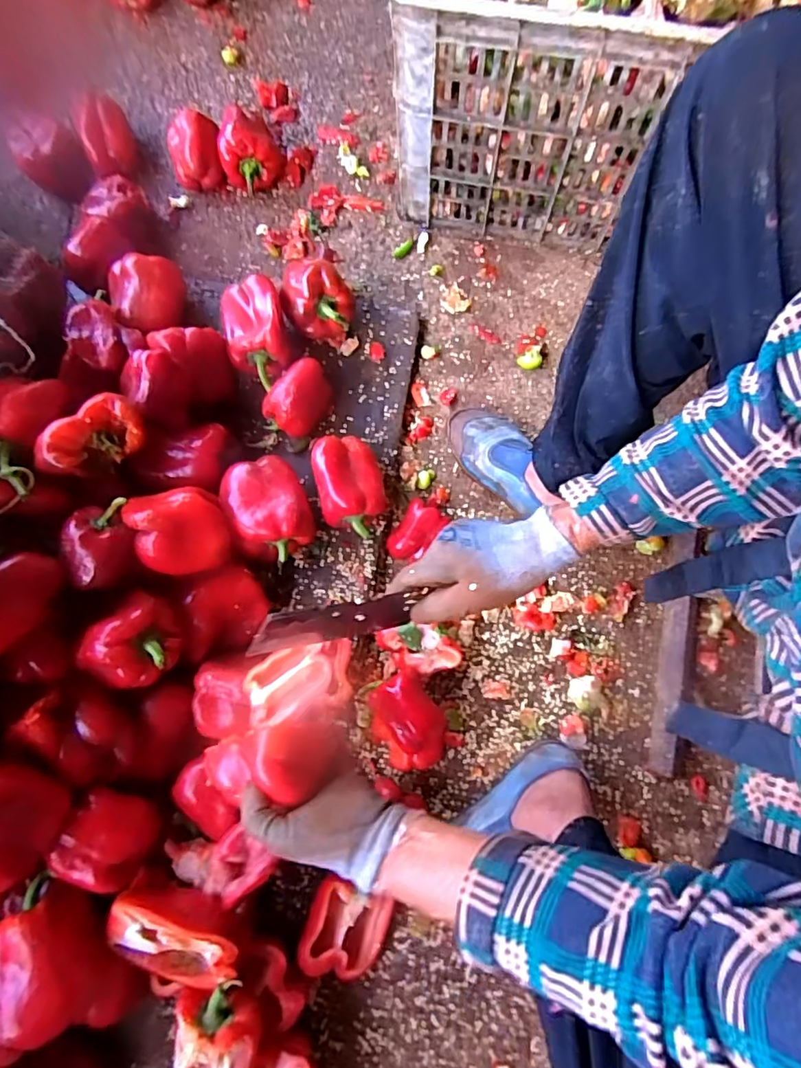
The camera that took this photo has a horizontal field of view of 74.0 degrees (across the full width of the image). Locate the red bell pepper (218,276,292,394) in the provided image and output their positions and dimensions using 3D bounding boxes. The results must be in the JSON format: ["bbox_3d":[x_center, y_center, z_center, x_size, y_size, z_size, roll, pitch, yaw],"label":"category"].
[{"bbox_3d":[-0.186,-0.258,0.684,0.078,0.066,0.125,-12,79,-4],"label":"red bell pepper"}]

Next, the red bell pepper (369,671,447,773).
[{"bbox_3d":[0.006,0.217,0.608,0.080,0.078,0.106,-33,81,-7],"label":"red bell pepper"}]

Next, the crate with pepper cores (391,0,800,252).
[{"bbox_3d":[0.261,-0.608,0.673,0.507,0.309,0.372,12,78,2],"label":"crate with pepper cores"}]

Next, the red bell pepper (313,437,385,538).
[{"bbox_3d":[-0.061,-0.060,0.659,0.081,0.085,0.121,-13,79,-4],"label":"red bell pepper"}]

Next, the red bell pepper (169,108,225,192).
[{"bbox_3d":[-0.302,-0.562,0.787,0.075,0.074,0.077,-11,79,-3],"label":"red bell pepper"}]

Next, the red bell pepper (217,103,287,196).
[{"bbox_3d":[-0.221,-0.577,0.784,0.088,0.073,0.112,-8,78,-3],"label":"red bell pepper"}]

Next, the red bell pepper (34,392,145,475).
[{"bbox_3d":[-0.325,-0.099,0.557,0.110,0.050,0.056,-40,82,-9],"label":"red bell pepper"}]

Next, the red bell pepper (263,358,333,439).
[{"bbox_3d":[-0.130,-0.175,0.686,0.060,0.061,0.090,33,79,6],"label":"red bell pepper"}]

